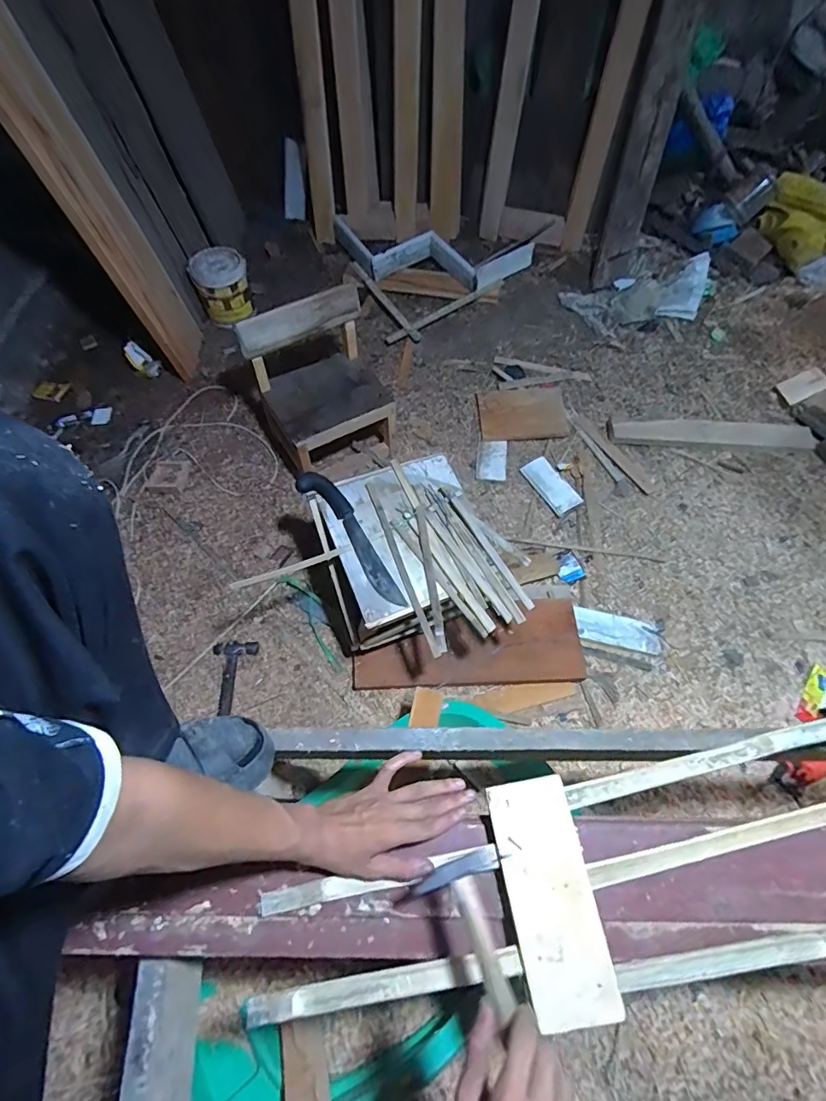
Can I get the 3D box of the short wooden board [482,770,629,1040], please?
[{"bbox_3d":[0.136,0.339,0.492,0.083,0.006,0.203,-10,63,-4],"label":"short wooden board"}]

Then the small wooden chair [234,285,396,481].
[{"bbox_3d":[-0.241,-0.431,1.372,0.326,0.391,0.314,-25,63,-12],"label":"small wooden chair"}]

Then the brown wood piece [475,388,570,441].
[{"bbox_3d":[0.348,-0.438,1.593,0.271,0.020,0.207,-5,61,-1],"label":"brown wood piece"}]

